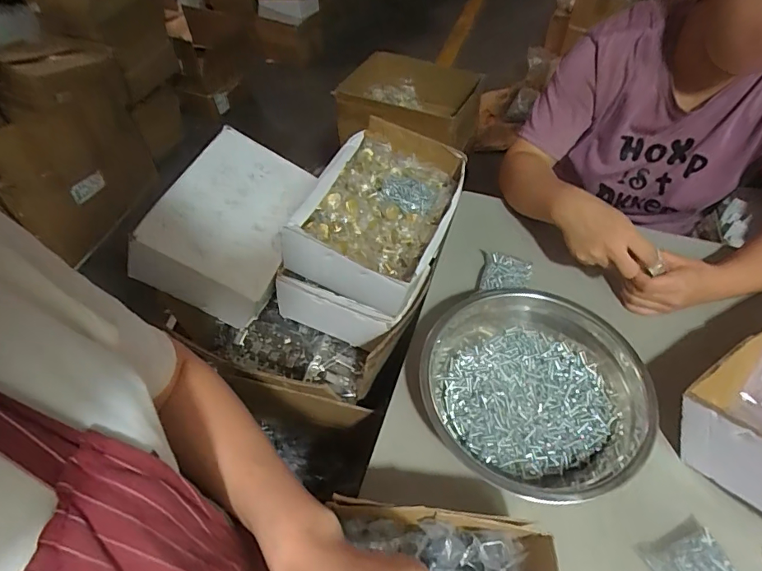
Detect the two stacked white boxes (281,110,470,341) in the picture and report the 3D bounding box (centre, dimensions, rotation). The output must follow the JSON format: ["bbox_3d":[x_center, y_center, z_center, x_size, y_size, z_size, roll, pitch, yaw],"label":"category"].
[{"bbox_3d":[-0.004,-0.094,0.756,0.223,0.165,0.328,16,53,13],"label":"two stacked white boxes"}]

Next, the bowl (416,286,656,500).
[{"bbox_3d":[0.174,0.126,0.547,0.246,0.079,0.243,-1,51,1],"label":"bowl"}]

